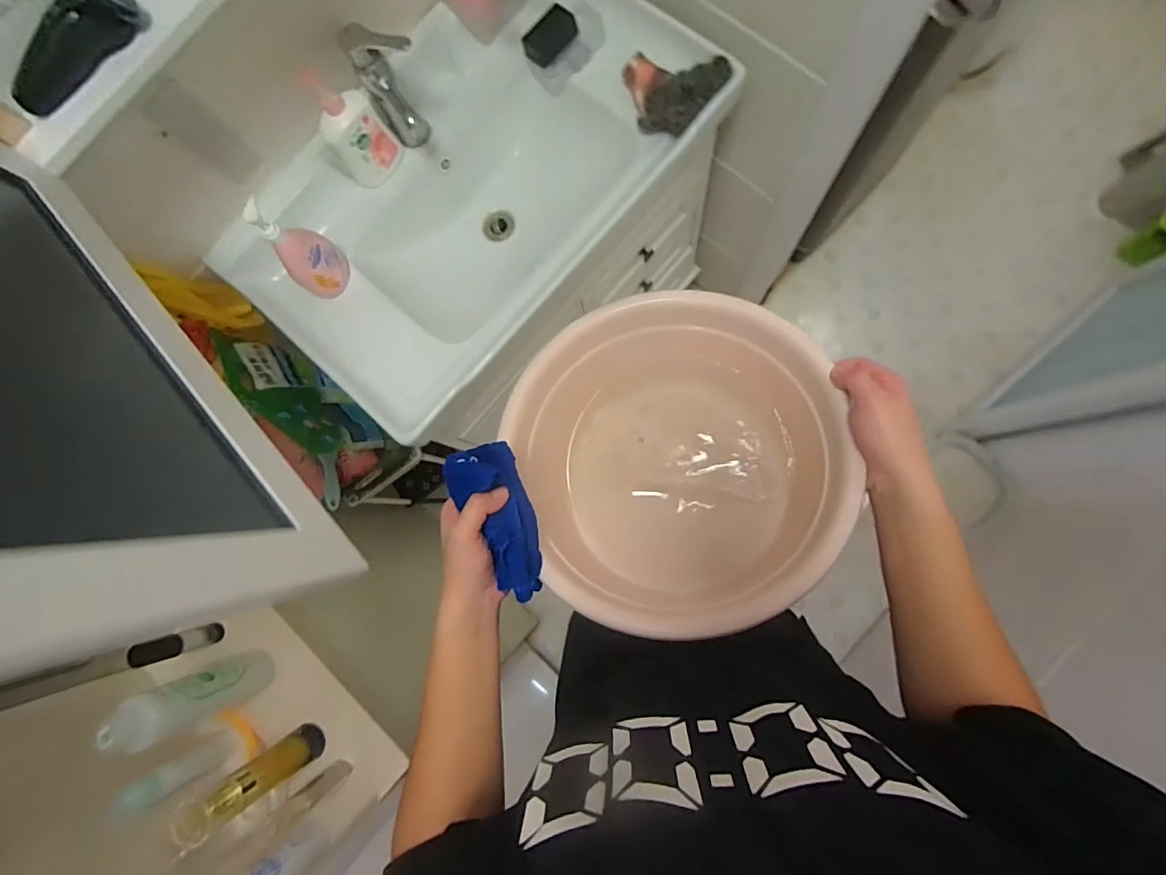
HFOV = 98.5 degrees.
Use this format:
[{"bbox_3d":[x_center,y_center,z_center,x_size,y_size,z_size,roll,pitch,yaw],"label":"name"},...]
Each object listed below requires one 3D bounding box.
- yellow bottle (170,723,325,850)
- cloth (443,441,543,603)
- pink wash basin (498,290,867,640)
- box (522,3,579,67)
[{"bbox_3d":[-0.394,0.414,0.613,0.038,0.197,0.045,-31,78,3],"label":"yellow bottle"},{"bbox_3d":[-0.074,0.079,0.460,0.062,0.029,0.147,-23,92,5],"label":"cloth"},{"bbox_3d":[0.097,0.022,0.548,0.318,0.168,0.319,-1,84,7],"label":"pink wash basin"},{"bbox_3d":[-0.054,-0.683,0.855,0.054,0.034,0.092,43,90,12],"label":"box"}]

